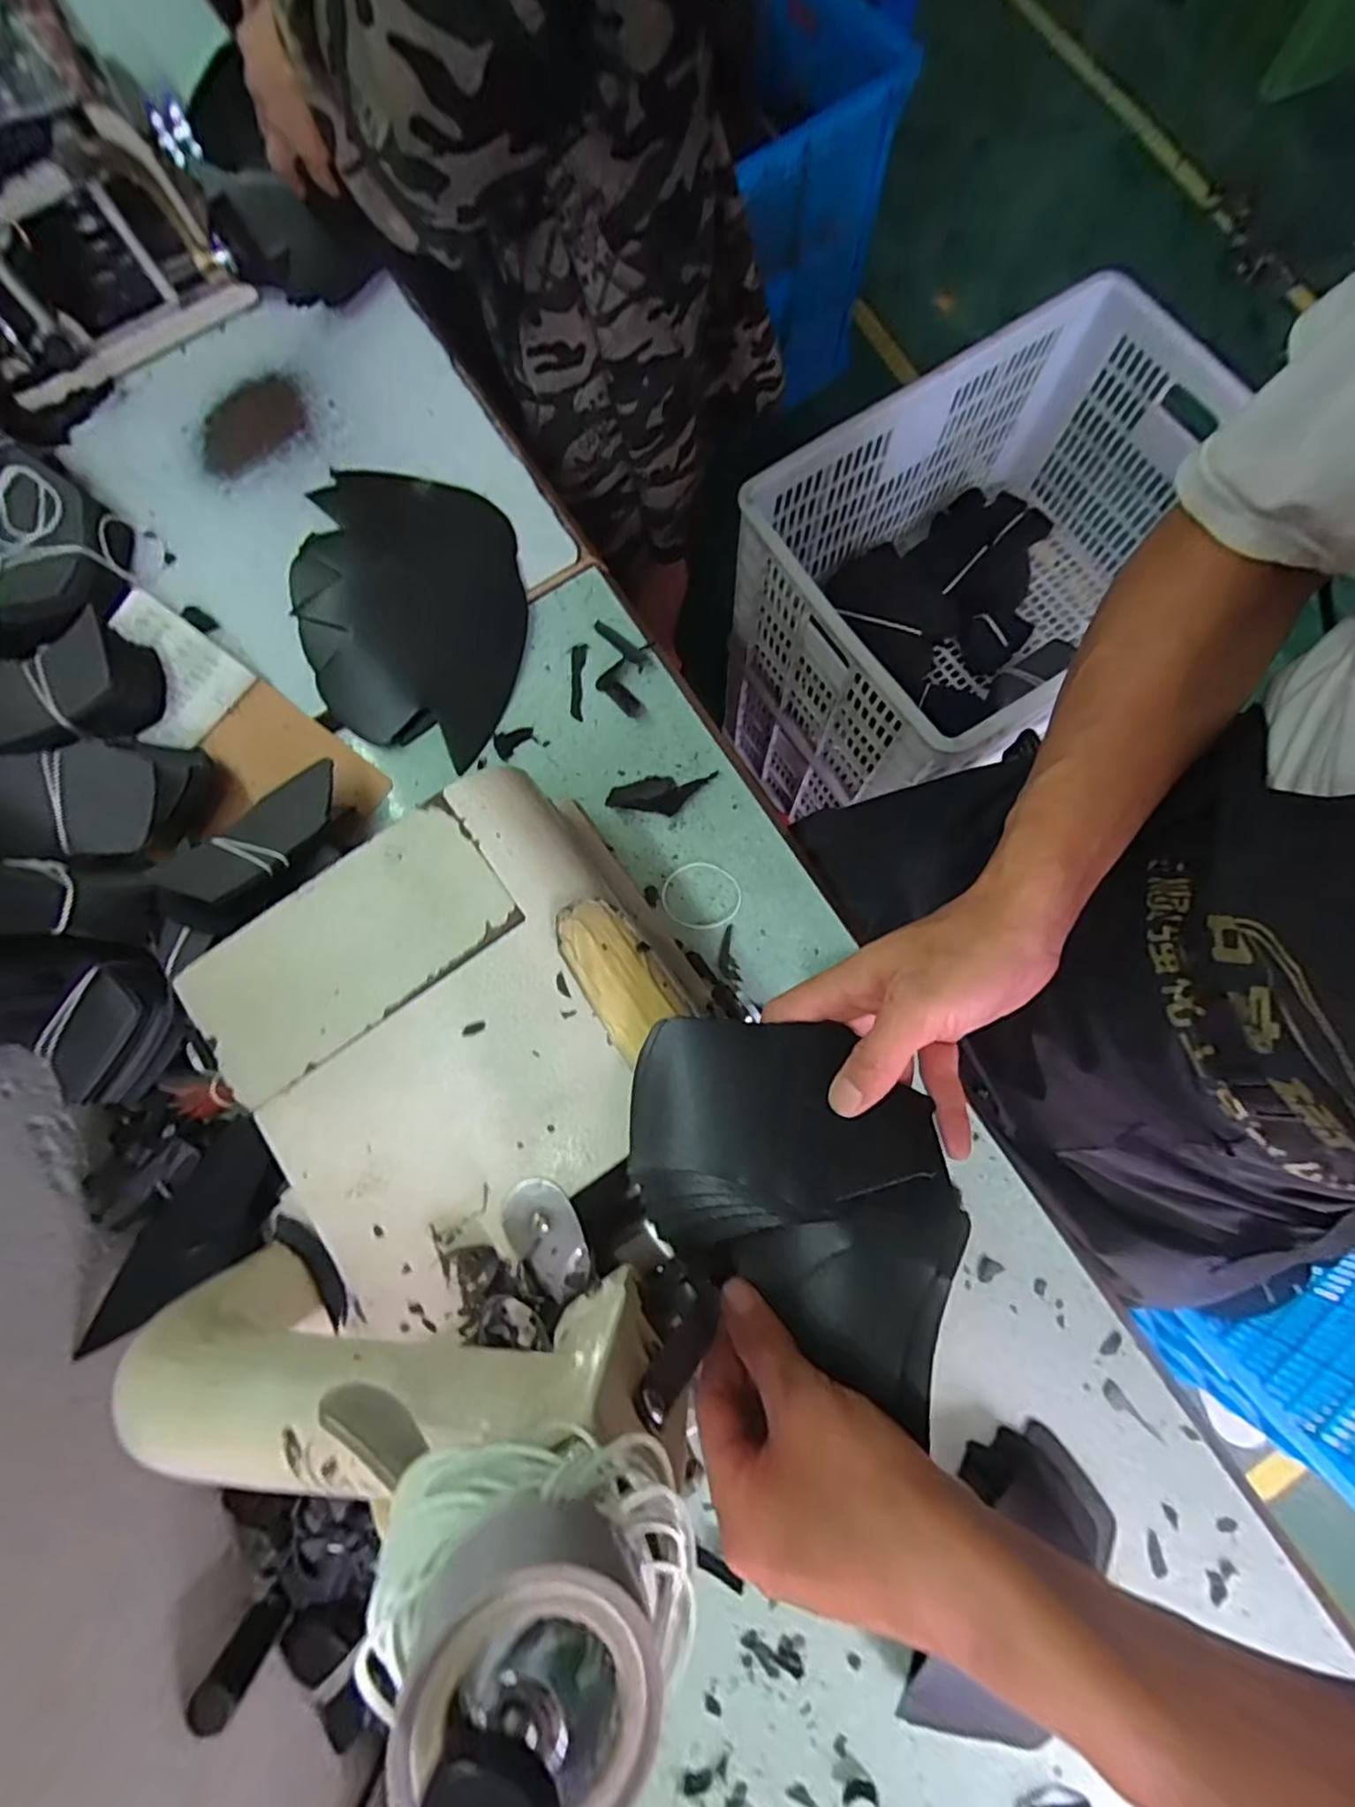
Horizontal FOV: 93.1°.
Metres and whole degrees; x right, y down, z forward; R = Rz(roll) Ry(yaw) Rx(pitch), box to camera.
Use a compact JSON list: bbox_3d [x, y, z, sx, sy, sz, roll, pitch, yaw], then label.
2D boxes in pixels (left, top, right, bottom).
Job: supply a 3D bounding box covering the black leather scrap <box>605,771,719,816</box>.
[{"bbox_3d":[-0.012,-0.086,0.503,0.082,0.009,0.031,0,79,0],"label":"black leather scrap"}]

